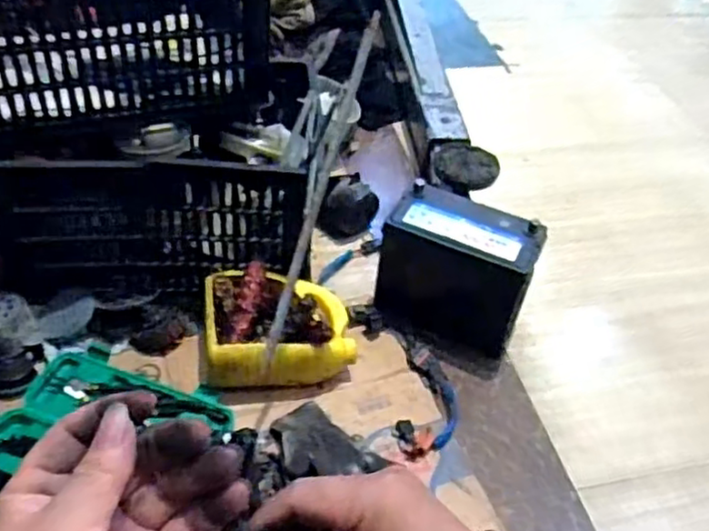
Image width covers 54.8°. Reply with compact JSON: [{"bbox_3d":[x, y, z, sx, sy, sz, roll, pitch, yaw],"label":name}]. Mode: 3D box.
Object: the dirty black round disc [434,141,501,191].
[{"bbox_3d":[0.211,-0.190,1.294,0.122,0.034,0.115,3,44,-3],"label":"dirty black round disc"}]

